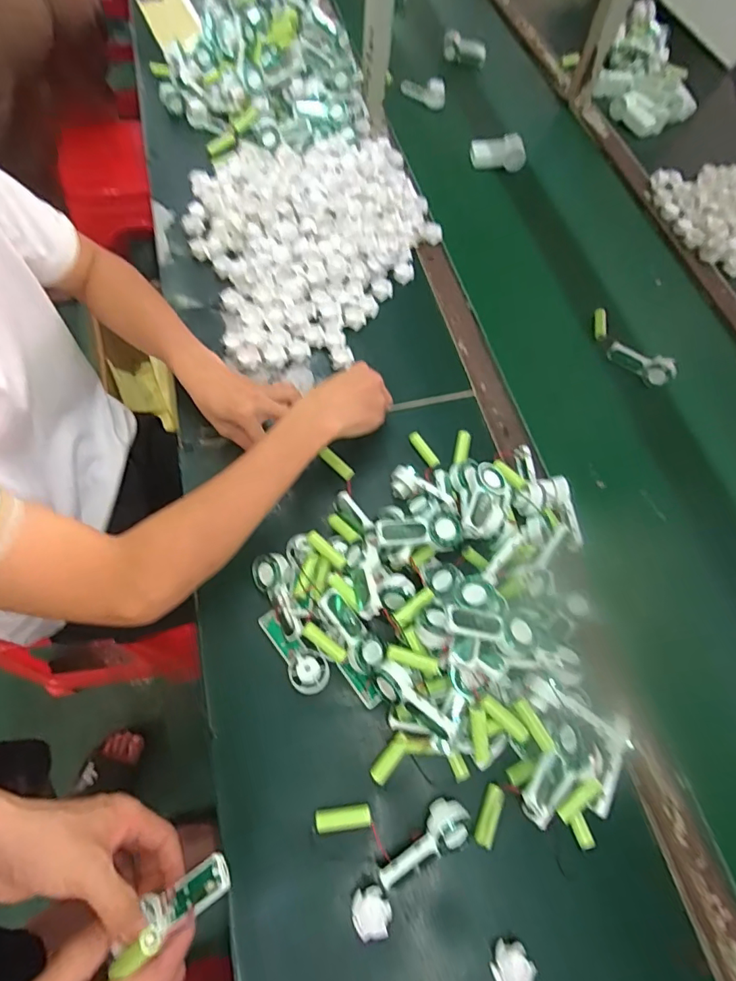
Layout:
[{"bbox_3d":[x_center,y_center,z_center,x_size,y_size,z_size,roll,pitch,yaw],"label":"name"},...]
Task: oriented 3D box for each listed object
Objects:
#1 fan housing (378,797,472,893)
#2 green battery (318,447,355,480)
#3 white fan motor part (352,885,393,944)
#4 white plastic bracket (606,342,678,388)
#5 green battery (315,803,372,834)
[{"bbox_3d":[0.049,0.317,0.440,0.091,0.026,0.036,-27,70,-16],"label":"fan housing"},{"bbox_3d":[-0.039,-0.032,0.611,0.049,0.015,0.015,42,69,0],"label":"green battery"},{"bbox_3d":[0.003,0.369,0.430,0.033,0.024,0.034,2,65,-4],"label":"white fan motor part"},{"bbox_3d":[0.400,-0.186,0.717,0.096,0.027,0.040,35,68,14],"label":"white plastic bracket"},{"bbox_3d":[-0.023,0.307,0.461,0.050,0.018,0.019,-5,65,-7],"label":"green battery"}]

